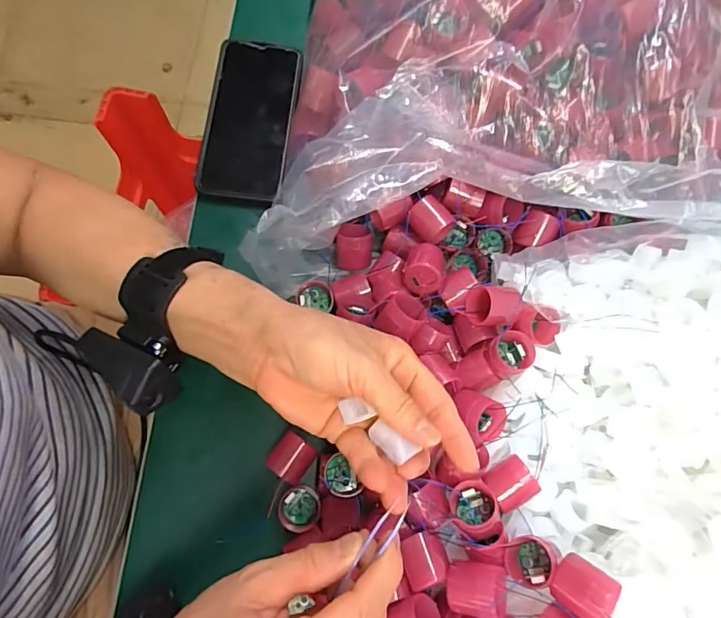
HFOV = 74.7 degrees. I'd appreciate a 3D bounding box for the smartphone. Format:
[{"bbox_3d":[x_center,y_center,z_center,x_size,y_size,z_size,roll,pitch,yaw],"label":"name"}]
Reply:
[{"bbox_3d":[-0.100,-0.174,0.430,0.076,0.011,0.163,7,75,-2],"label":"smartphone"}]

